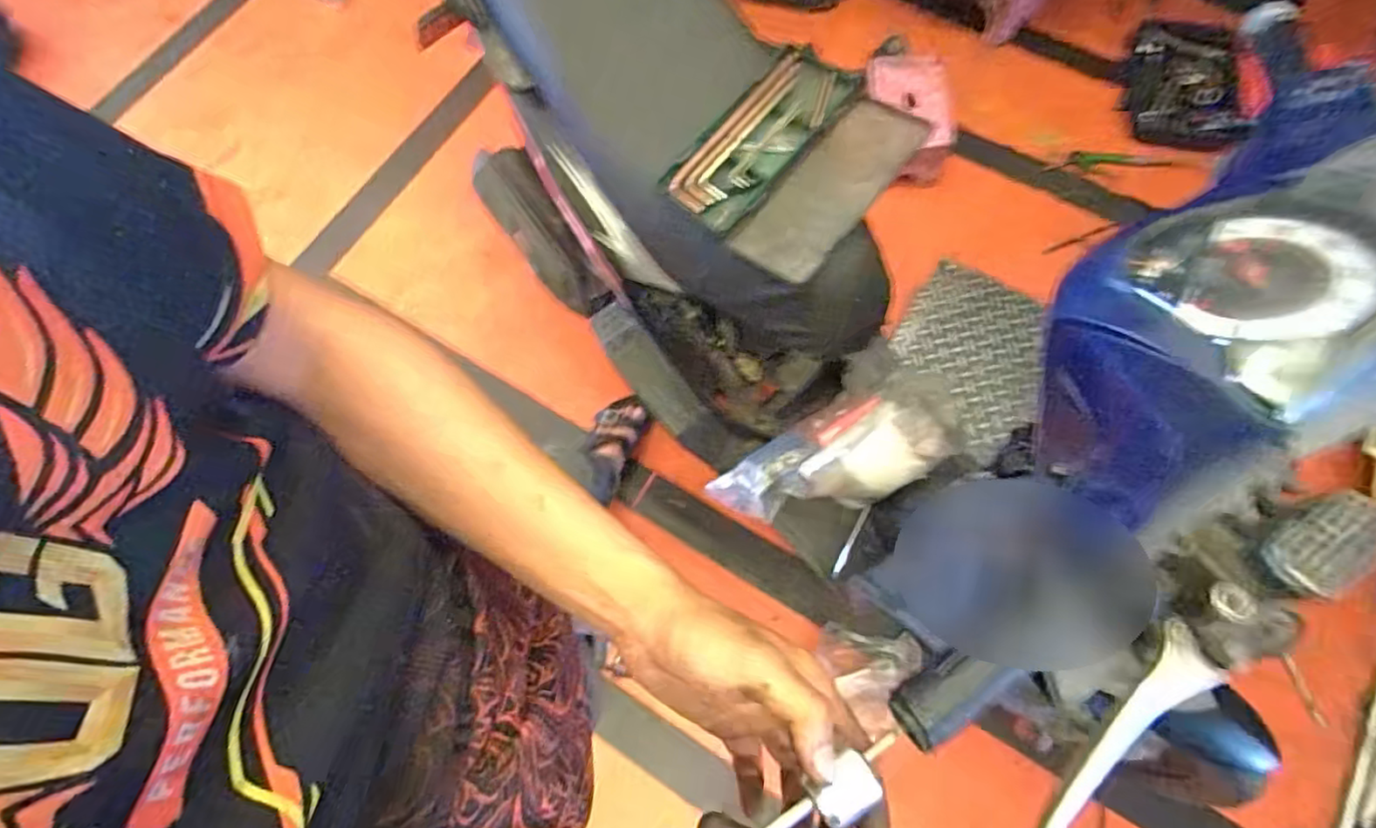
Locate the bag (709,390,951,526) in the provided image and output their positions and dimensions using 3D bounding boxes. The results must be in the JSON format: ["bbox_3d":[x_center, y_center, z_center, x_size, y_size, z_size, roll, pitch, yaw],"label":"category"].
[{"bbox_3d":[0.208,0.064,0.971,0.368,0.107,0.163,-18,72,16],"label":"bag"}]

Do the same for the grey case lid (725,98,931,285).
[{"bbox_3d":[0.151,-0.242,0.662,0.095,0.023,0.242,38,77,13],"label":"grey case lid"}]

